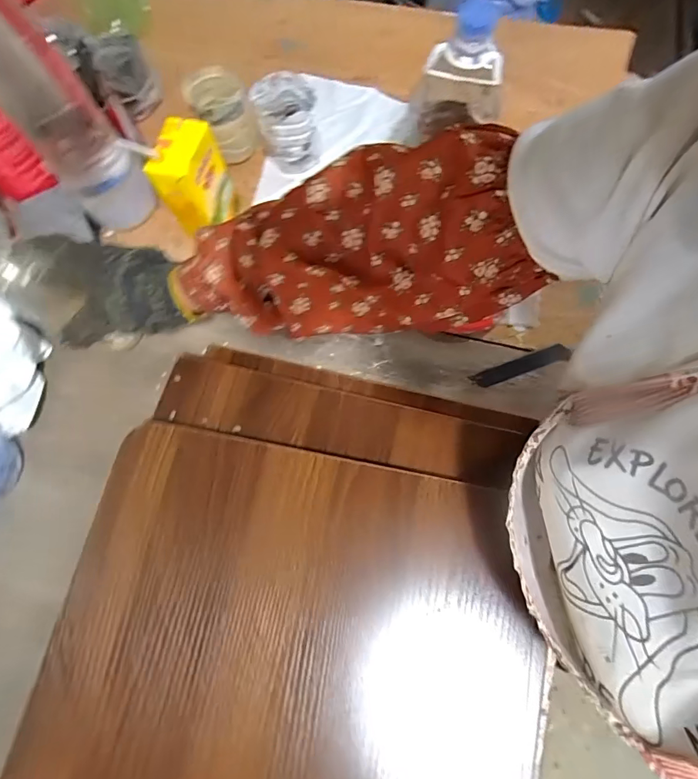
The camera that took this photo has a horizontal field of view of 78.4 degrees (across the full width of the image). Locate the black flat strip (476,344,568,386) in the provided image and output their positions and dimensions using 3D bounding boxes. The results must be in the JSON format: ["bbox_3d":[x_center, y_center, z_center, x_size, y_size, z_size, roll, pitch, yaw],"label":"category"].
[{"bbox_3d":[0.169,-0.024,0.419,0.092,0.011,0.019,-16,73,-5],"label":"black flat strip"}]

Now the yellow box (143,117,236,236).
[{"bbox_3d":[-0.155,-0.203,0.434,0.045,0.101,0.073,15,73,5],"label":"yellow box"}]

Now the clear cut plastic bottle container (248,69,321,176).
[{"bbox_3d":[-0.068,-0.292,0.471,0.065,0.079,0.069,0,72,0],"label":"clear cut plastic bottle container"}]

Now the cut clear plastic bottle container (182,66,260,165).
[{"bbox_3d":[-0.142,-0.309,0.480,0.059,0.063,0.068,-25,74,-8],"label":"cut clear plastic bottle container"}]

